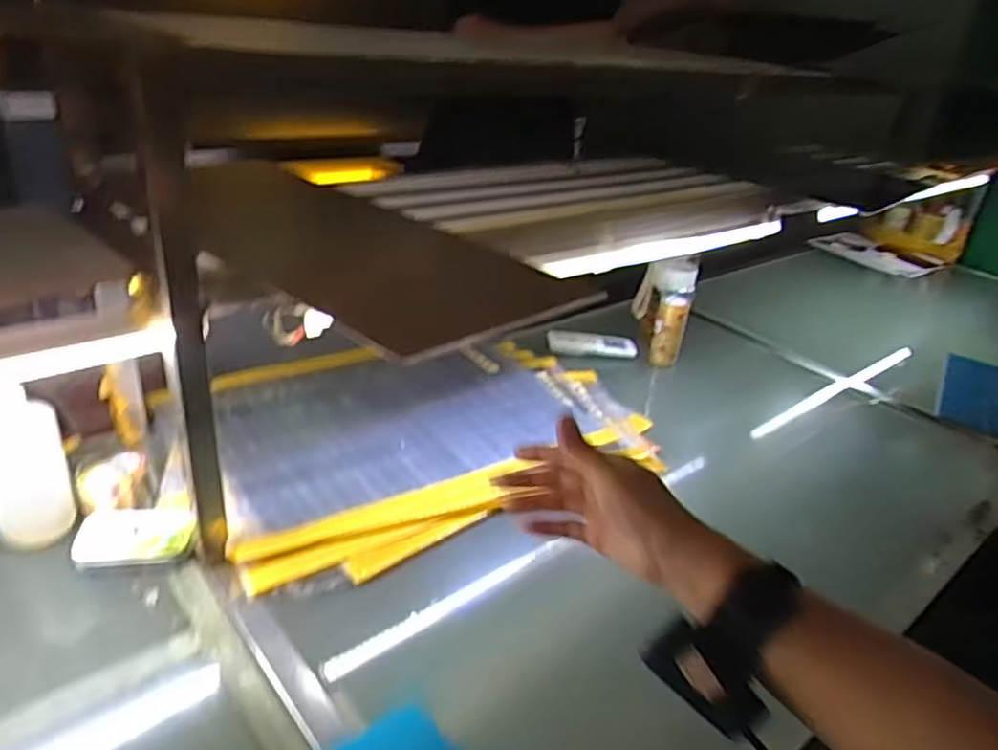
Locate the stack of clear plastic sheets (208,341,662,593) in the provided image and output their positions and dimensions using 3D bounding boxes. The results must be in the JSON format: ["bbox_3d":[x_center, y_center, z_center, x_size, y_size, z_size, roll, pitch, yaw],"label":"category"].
[{"bbox_3d":[-0.102,0.066,1.031,0.607,0.037,0.452,-10,34,-29],"label":"stack of clear plastic sheets"}]

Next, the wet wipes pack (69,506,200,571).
[{"bbox_3d":[-0.383,0.168,0.743,0.116,0.016,0.065,-5,60,-13],"label":"wet wipes pack"}]

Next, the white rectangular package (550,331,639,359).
[{"bbox_3d":[0.174,-0.057,1.313,0.161,0.034,0.030,6,29,-3],"label":"white rectangular package"}]

